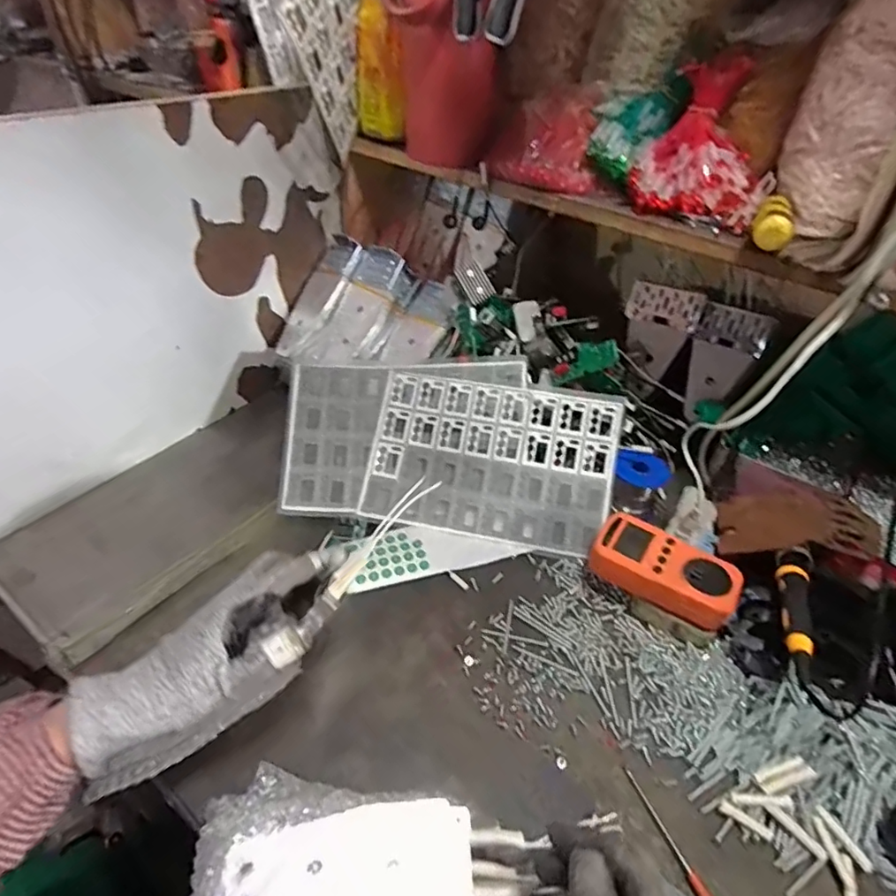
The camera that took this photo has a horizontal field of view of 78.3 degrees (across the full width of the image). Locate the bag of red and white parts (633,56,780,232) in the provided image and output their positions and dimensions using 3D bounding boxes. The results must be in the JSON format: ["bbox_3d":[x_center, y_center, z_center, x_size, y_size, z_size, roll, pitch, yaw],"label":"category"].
[{"bbox_3d":[0.237,-0.273,0.489,0.110,0.108,0.080,25,46,22],"label":"bag of red and white parts"}]

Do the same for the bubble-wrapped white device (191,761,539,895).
[{"bbox_3d":[-0.050,0.257,0.335,0.193,0.066,0.100,8,42,-8],"label":"bubble-wrapped white device"}]

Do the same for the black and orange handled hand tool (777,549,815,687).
[{"bbox_3d":[0.290,0.135,0.457,0.026,0.021,0.157,21,33,20],"label":"black and orange handled hand tool"}]

